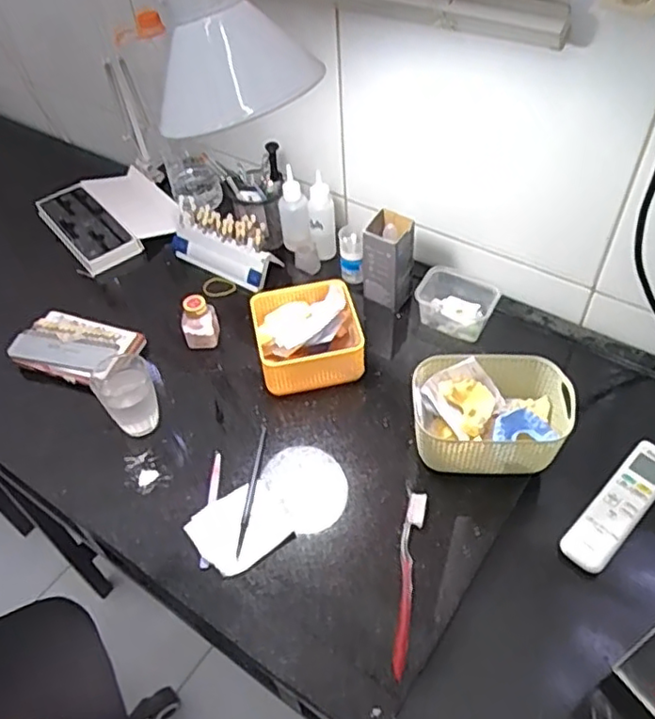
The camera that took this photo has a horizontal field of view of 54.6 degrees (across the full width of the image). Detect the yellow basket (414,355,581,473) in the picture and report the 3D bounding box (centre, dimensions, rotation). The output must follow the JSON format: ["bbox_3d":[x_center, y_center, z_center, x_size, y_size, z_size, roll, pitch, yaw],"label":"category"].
[{"bbox_3d":[0.187,0.067,0.739,0.172,0.083,0.117,0,50,5],"label":"yellow basket"}]

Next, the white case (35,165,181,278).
[{"bbox_3d":[-0.363,-0.245,1.090,0.206,0.065,0.238,-35,56,-22],"label":"white case"}]

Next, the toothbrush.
[{"bbox_3d":[0.081,0.226,0.656,0.021,0.014,0.194,7,51,11],"label":"toothbrush"}]

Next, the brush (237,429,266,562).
[{"bbox_3d":[-0.086,0.147,0.730,0.009,0.013,0.161,3,50,7],"label":"brush"}]

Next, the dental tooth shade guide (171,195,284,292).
[{"bbox_3d":[-0.168,-0.184,0.980,0.193,0.084,0.076,31,59,27],"label":"dental tooth shade guide"}]

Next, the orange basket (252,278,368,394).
[{"bbox_3d":[-0.027,-0.035,0.849,0.140,0.057,0.136,-12,50,-5],"label":"orange basket"}]

